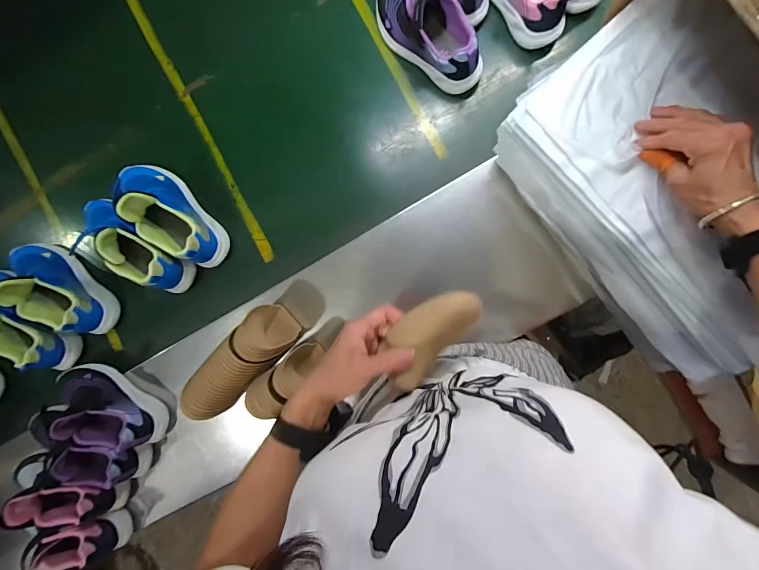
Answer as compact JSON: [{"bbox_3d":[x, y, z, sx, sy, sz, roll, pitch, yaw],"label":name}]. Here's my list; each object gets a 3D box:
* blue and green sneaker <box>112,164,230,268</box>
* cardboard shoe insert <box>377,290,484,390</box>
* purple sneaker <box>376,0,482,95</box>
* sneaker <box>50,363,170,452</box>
[{"bbox_3d":[-0.350,-0.119,0.604,0.076,0.131,0.217,-43,87,7],"label":"blue and green sneaker"},{"bbox_3d":[0.049,0.050,0.374,0.056,0.023,0.117,42,96,3],"label":"cardboard shoe insert"},{"bbox_3d":[0.069,-0.391,0.544,0.206,0.105,0.080,42,96,4],"label":"purple sneaker"},{"bbox_3d":[-0.446,0.197,0.597,0.191,0.117,0.076,34,96,4],"label":"sneaker"}]

